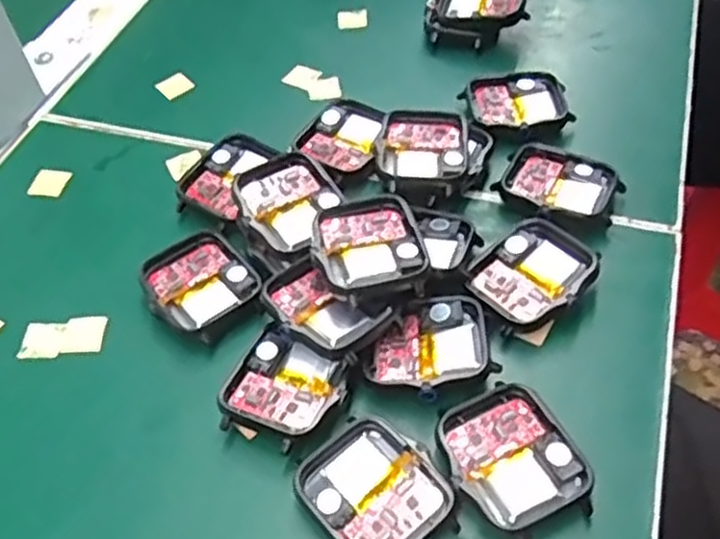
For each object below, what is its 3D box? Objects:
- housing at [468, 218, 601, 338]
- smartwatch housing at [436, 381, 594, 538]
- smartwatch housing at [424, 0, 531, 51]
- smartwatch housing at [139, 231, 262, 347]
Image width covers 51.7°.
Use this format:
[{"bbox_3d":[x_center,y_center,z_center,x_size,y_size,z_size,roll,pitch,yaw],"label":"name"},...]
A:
[{"bbox_3d":[0.062,0.001,0.271,0.044,0.007,0.040,-33,56,-21],"label":"housing"},{"bbox_3d":[0.047,0.060,0.233,0.038,0.012,0.046,-24,53,-15],"label":"smartwatch housing"},{"bbox_3d":[0.060,-0.133,0.378,0.050,0.020,0.038,7,51,10],"label":"smartwatch housing"},{"bbox_3d":[-0.060,0.007,0.283,0.038,0.010,0.045,-37,57,-24],"label":"smartwatch housing"}]

